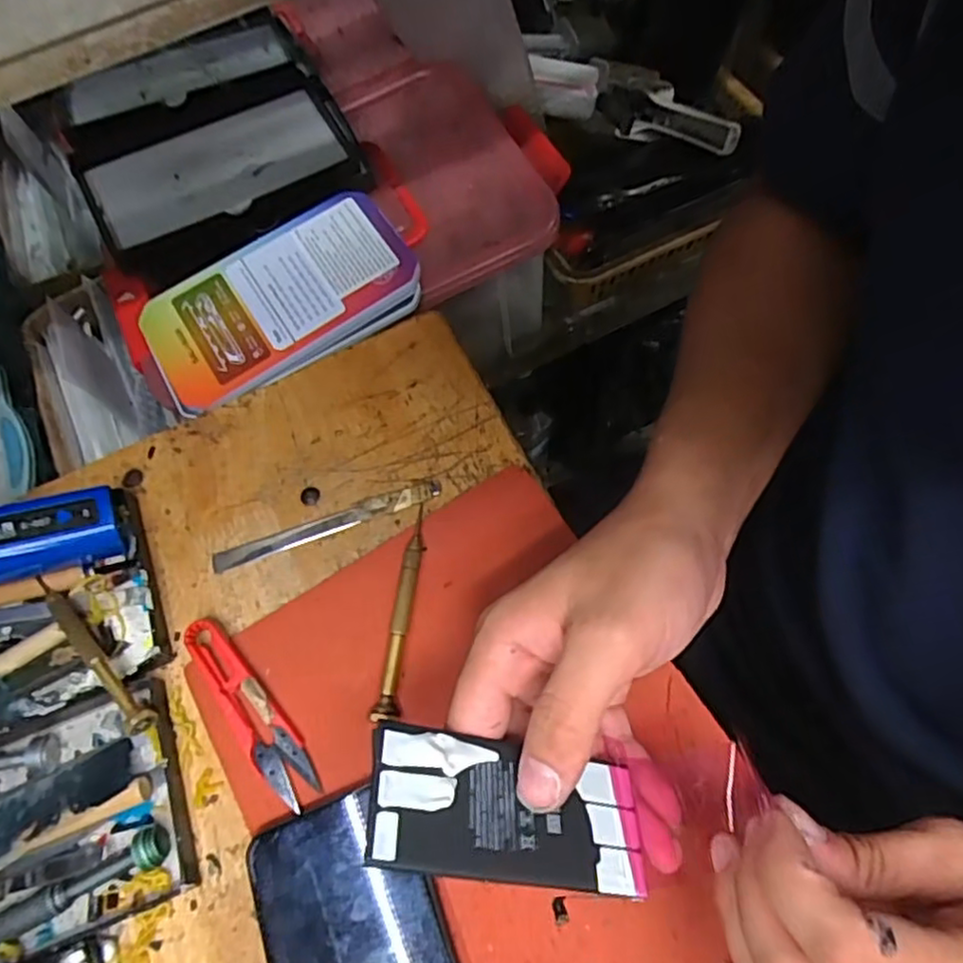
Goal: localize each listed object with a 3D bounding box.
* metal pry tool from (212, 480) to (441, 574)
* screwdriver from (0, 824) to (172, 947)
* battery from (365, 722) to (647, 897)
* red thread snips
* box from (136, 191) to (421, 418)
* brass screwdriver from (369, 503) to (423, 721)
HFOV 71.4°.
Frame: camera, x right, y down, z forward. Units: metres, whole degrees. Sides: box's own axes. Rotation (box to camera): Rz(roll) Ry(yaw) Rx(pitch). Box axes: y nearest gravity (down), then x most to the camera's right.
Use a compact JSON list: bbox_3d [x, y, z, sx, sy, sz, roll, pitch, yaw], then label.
[{"bbox_3d":[-0.084,0.024,0.366,0.127,0.004,0.013,-20,67,-1],"label":"metal pry tool"},{"bbox_3d":[-0.185,0.180,0.291,0.096,0.015,0.017,-25,66,-6],"label":"screwdriver"},{"bbox_3d":[0.010,0.111,0.226,0.099,0.004,0.042,18,47,-19],"label":"battery"},{"bbox_3d":[-0.112,0.107,0.321,0.023,0.007,0.101,-38,68,-12],"label":"red thread snips"},{"bbox_3d":[-0.136,-0.123,0.454,0.179,0.019,0.102,-35,75,-6],"label":"box"},{"bbox_3d":[-0.038,0.062,0.333,0.011,0.008,0.109,6,66,8],"label":"brass screwdriver"}]

